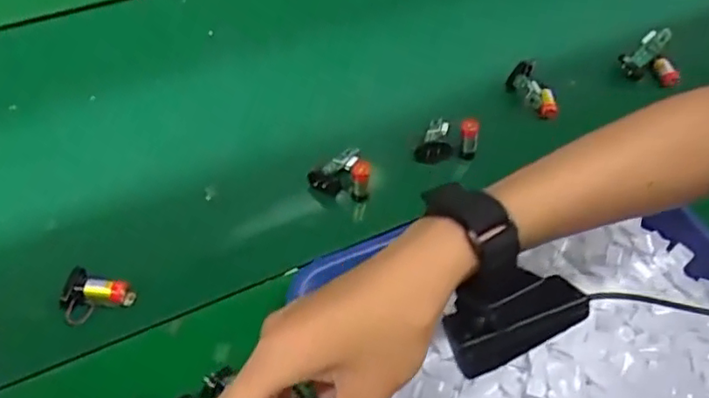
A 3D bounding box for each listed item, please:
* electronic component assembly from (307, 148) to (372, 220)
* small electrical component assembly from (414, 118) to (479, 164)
[{"bbox_3d":[-0.011,-0.014,0.532,0.047,0.057,0.051,-22,59,-18],"label":"electronic component assembly"},{"bbox_3d":[0.087,-0.058,0.562,0.046,0.039,0.045,24,57,13],"label":"small electrical component assembly"}]

